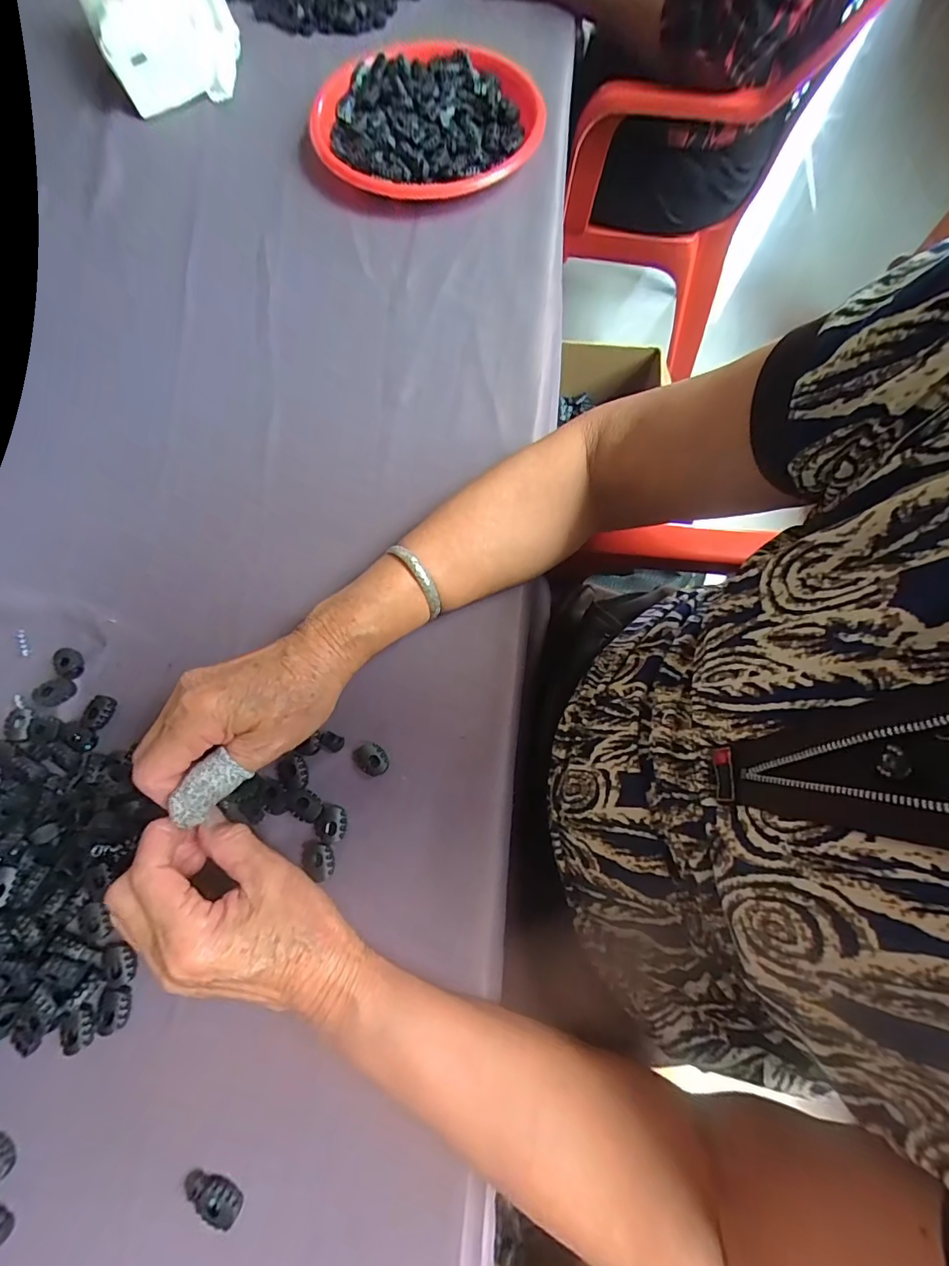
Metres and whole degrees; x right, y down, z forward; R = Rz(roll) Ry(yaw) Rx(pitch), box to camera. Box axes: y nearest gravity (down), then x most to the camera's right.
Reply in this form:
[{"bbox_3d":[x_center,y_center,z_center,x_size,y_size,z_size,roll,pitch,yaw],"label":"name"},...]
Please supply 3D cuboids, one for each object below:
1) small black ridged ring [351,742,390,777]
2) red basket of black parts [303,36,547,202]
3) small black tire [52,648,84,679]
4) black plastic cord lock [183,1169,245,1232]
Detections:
[{"bbox_3d":[-0.068,0.083,0.313,0.020,0.004,0.023,-34,75,-9],"label":"small black ridged ring"},{"bbox_3d":[-0.043,-0.493,0.462,0.195,0.033,0.198,-1,73,2],"label":"red basket of black parts"},{"bbox_3d":[-0.282,0.020,0.329,0.020,0.012,0.016,34,76,11],"label":"small black tire"},{"bbox_3d":[-0.139,0.297,0.251,0.034,0.009,0.013,16,74,6],"label":"black plastic cord lock"}]

